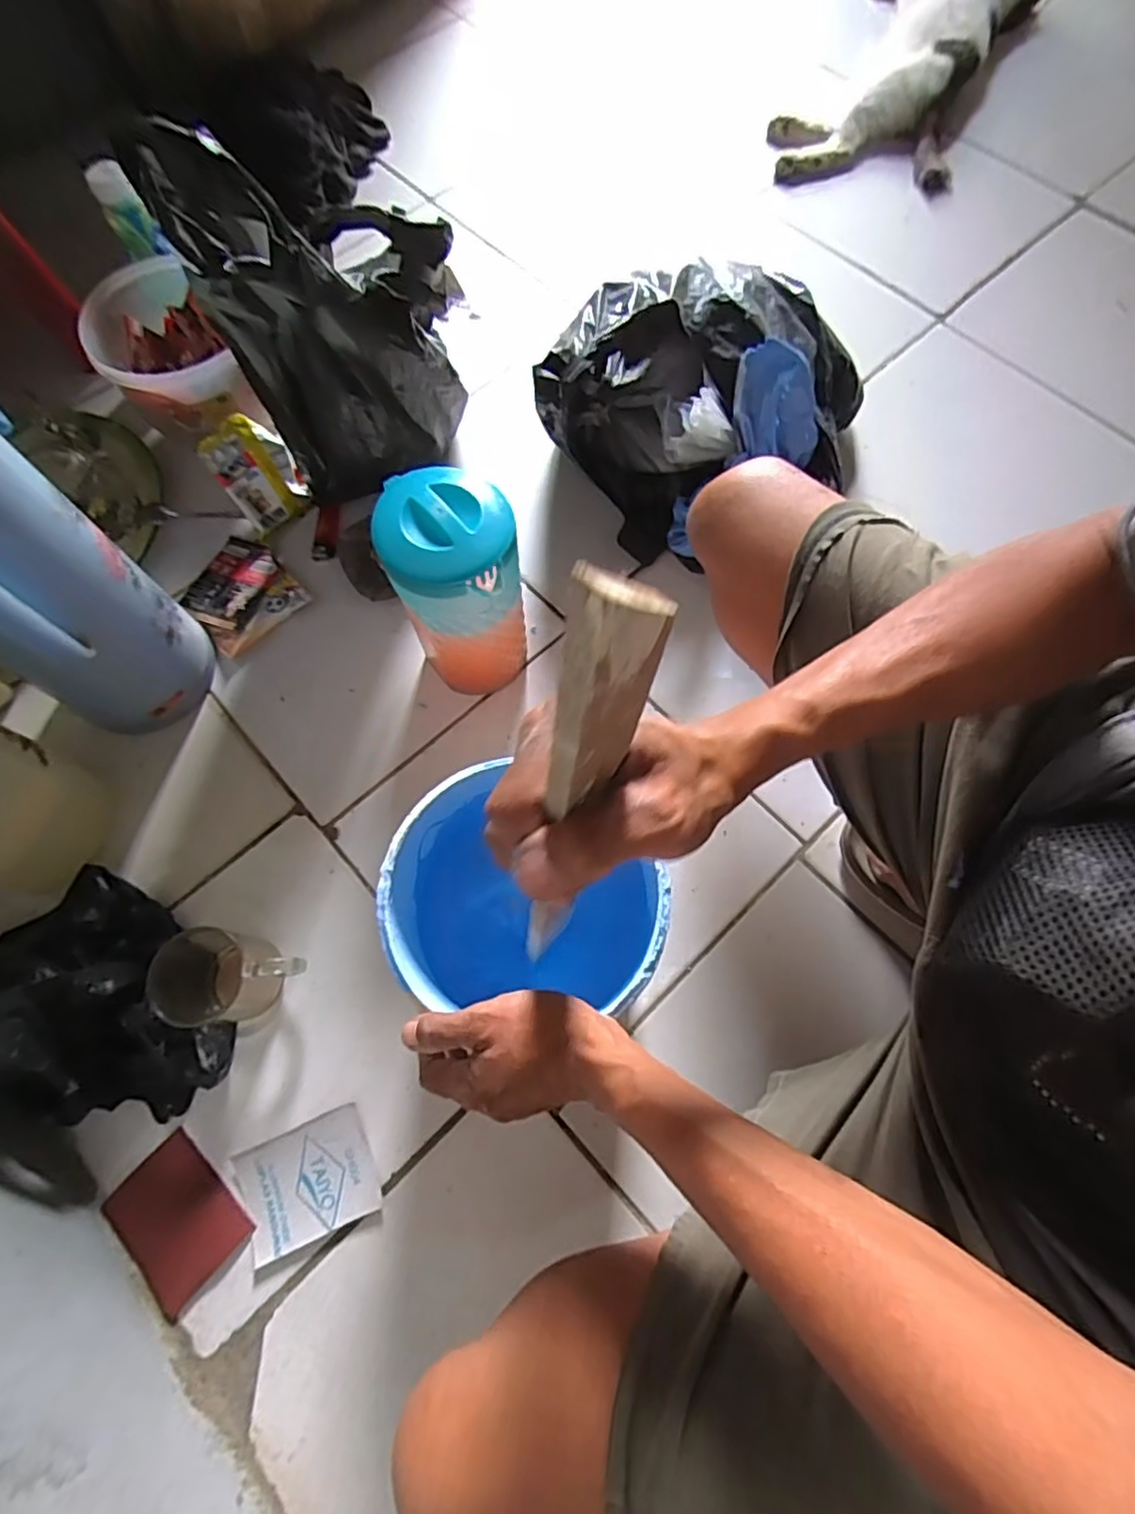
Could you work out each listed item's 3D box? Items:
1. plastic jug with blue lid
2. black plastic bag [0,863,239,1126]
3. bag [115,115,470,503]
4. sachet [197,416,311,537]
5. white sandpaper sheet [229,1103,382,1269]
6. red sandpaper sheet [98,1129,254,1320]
[{"bbox_3d":[-0.092,-0.139,0.558,0.110,0.197,0.111,3,68,-2],"label":"plastic jug with blue lid"},{"bbox_3d":[-0.373,0.196,0.479,0.159,0.108,0.211,-40,75,-16],"label":"black plastic bag"},{"bbox_3d":[-0.182,-0.344,0.540,0.192,0.304,0.096,-20,71,-10],"label":"bag"},{"bbox_3d":[-0.321,-0.293,0.666,0.076,0.103,0.032,-38,42,-9],"label":"sachet"},{"bbox_3d":[-0.201,0.326,0.497,0.096,0.006,0.076,-19,71,-10],"label":"white sandpaper sheet"},{"bbox_3d":[-0.296,0.349,0.486,0.098,0.004,0.078,42,72,13],"label":"red sandpaper sheet"}]

